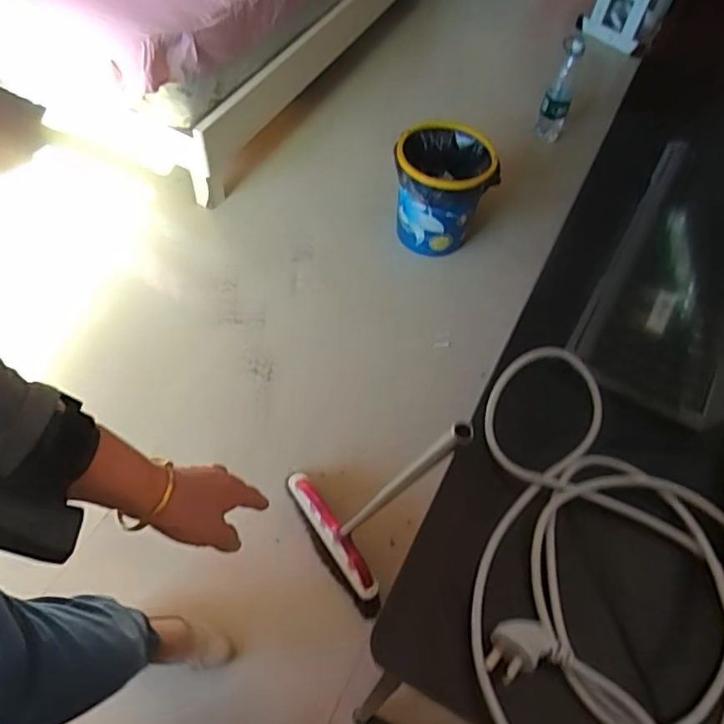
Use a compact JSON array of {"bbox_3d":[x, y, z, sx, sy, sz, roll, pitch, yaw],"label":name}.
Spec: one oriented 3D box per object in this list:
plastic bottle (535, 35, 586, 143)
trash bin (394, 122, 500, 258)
[{"bbox_3d":[0.593,-0.802,1.717,0.080,0.286,0.083,21,59,9],"label":"plastic bottle"},{"bbox_3d":[0.211,-0.444,1.593,0.271,0.306,0.256,7,57,1],"label":"trash bin"}]

